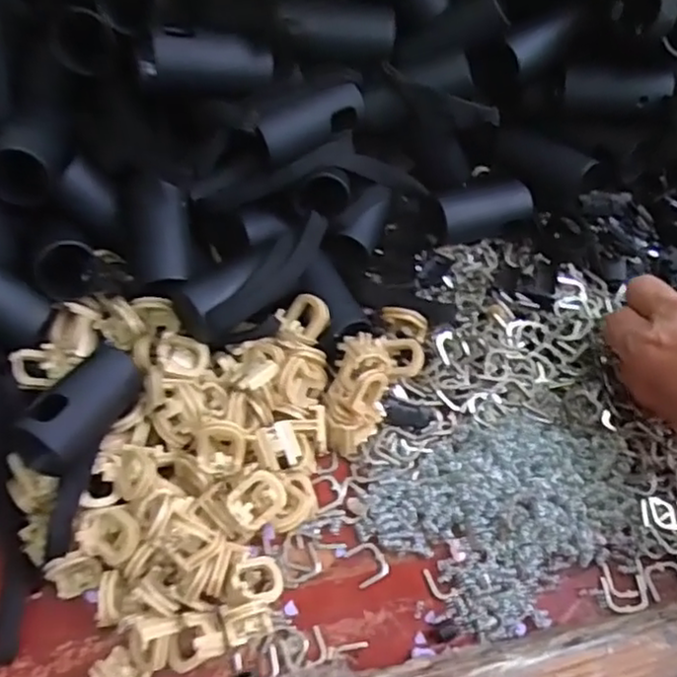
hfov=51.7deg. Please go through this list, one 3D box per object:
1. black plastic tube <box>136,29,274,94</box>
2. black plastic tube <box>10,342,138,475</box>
[{"bbox_3d":[-0.066,-0.134,0.347,0.064,0.036,0.031,-3,62,-16],"label":"black plastic tube"},{"bbox_3d":[-0.118,0.031,0.321,0.023,0.026,0.070,20,43,11],"label":"black plastic tube"}]

